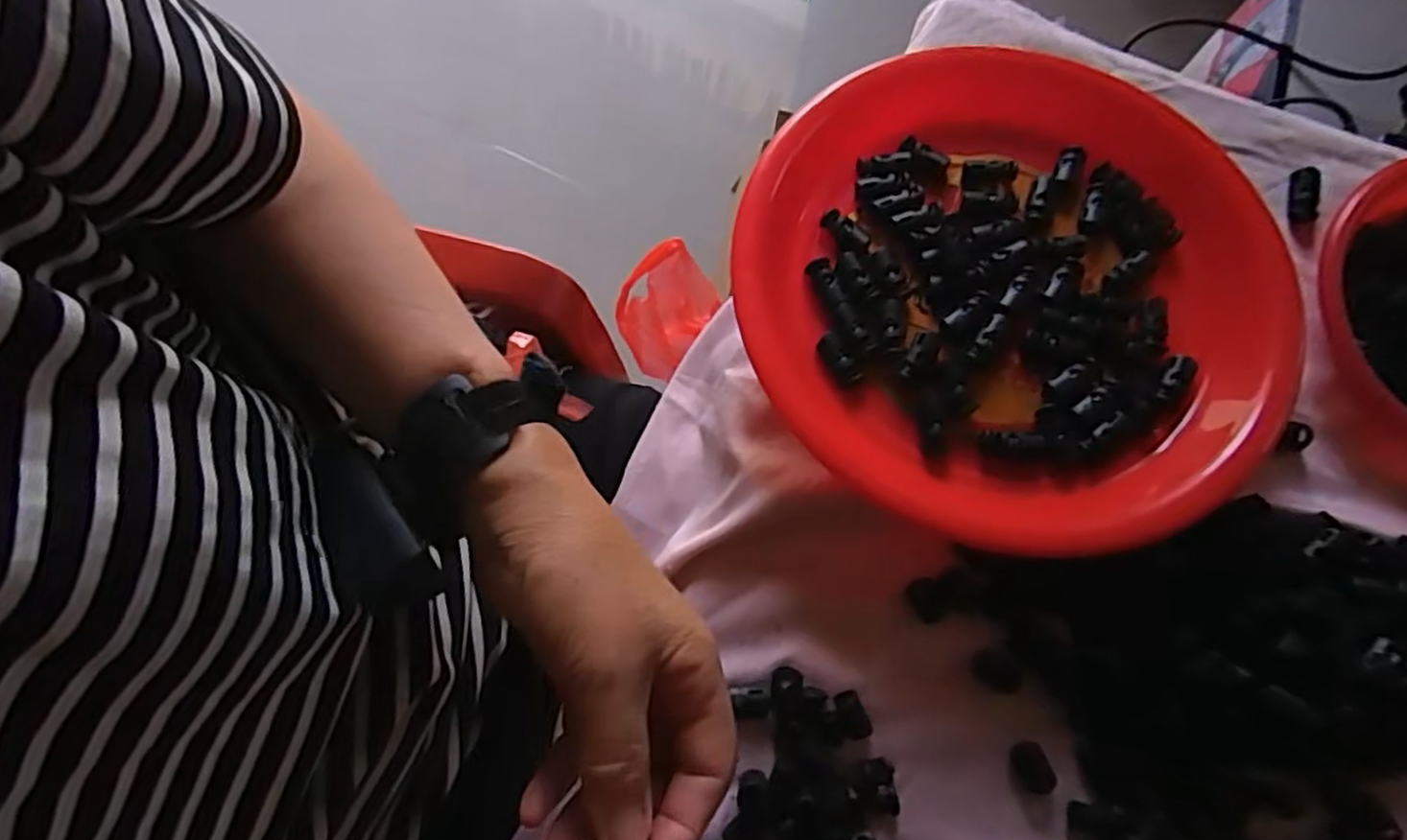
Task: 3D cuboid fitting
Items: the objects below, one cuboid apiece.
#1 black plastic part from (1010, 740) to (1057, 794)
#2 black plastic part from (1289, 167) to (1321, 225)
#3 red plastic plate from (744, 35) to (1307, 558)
[{"bbox_3d":[0.146,0.154,0.328,0.015,0.007,0.020,-26,78,-5],"label":"black plastic part"},{"bbox_3d":[0.316,-0.118,0.390,0.010,0.009,0.029,0,91,1],"label":"black plastic part"},{"bbox_3d":[0.152,-0.072,0.360,0.248,0.040,0.257,0,77,1],"label":"red plastic plate"}]

